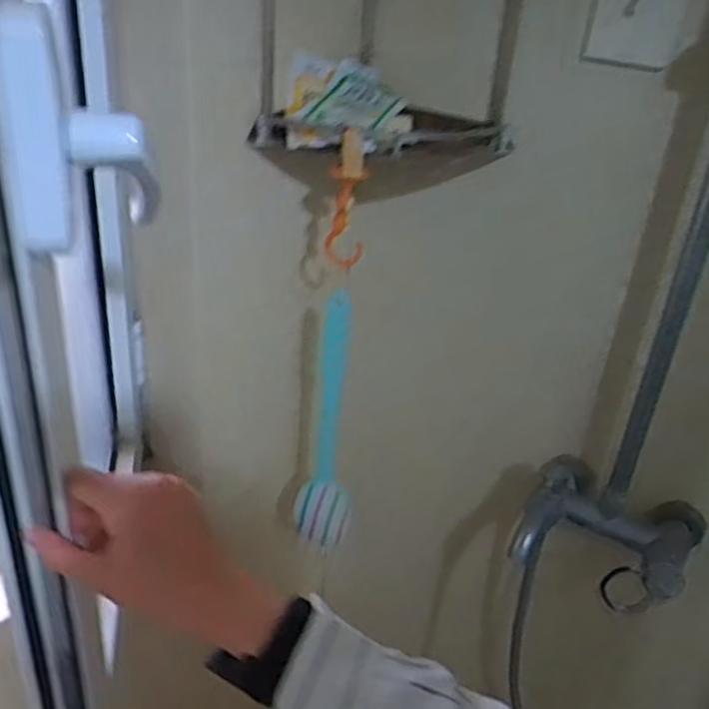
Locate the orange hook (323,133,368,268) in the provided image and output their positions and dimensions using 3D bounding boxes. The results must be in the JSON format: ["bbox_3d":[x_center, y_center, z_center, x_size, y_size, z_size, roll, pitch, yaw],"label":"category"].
[{"bbox_3d":[-0.009,-0.171,0.794,0.024,0.147,0.049,-8,30,-23],"label":"orange hook"}]

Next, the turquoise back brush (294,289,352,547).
[{"bbox_3d":[-0.032,0.092,0.933,0.070,0.357,0.048,5,27,-1],"label":"turquoise back brush"}]

